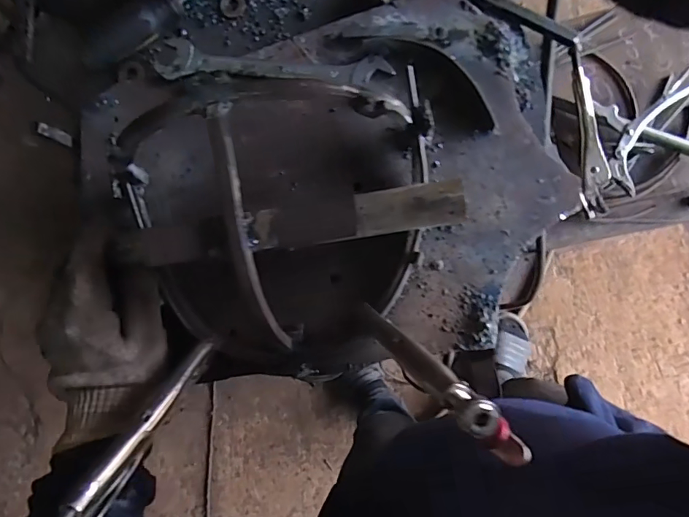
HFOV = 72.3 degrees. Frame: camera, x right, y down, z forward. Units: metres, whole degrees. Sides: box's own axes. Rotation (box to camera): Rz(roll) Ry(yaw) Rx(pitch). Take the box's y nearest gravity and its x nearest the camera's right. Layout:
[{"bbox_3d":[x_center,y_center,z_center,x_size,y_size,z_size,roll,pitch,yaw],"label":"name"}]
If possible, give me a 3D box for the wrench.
[{"bbox_3d":[-0.065,-0.171,0.411,0.208,0.009,0.032,6,88,7],"label":"wrench"}]

